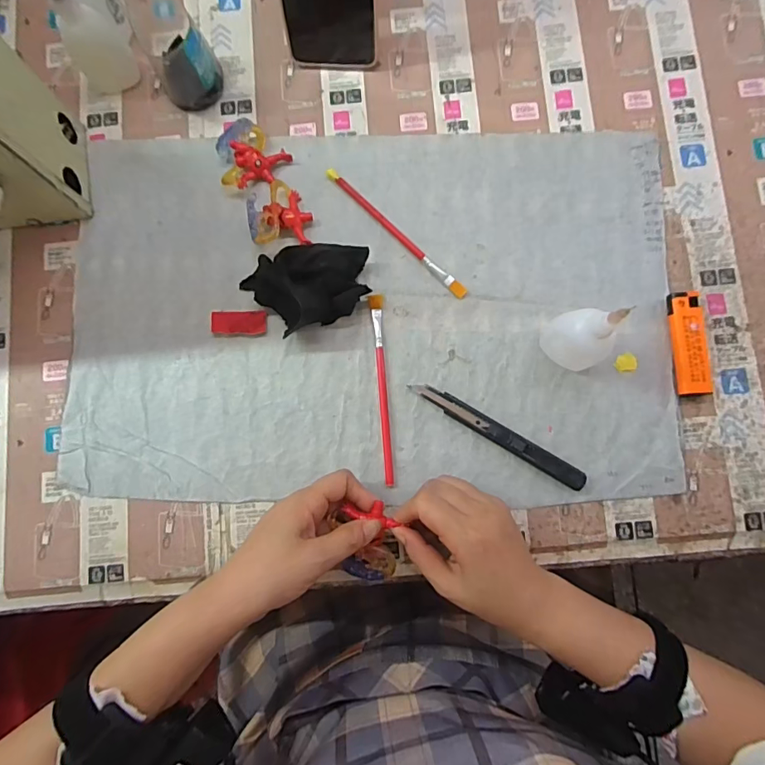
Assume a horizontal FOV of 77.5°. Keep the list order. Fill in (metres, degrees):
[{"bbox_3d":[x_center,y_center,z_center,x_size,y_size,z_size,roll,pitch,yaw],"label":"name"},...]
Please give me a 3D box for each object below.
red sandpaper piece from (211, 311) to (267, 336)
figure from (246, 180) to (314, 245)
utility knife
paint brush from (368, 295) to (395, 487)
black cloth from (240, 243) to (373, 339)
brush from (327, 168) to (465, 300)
[{"bbox_3d":[-0.116,-0.048,0.387,0.043,0.006,0.019,-1,83,1],"label":"red sandpaper piece"},{"bbox_3d":[-0.083,-0.140,0.389,0.047,0.025,0.055,-6,83,1],"label":"figure"},{"bbox_3d":[0.088,0.039,0.367,0.145,0.010,0.015,31,85,5],"label":"utility knife"},{"bbox_3d":[0.000,0.005,0.377,0.010,0.005,0.150,-4,83,1],"label":"paint brush"},{"bbox_3d":[-0.059,-0.077,0.377,0.098,0.027,0.062,-17,83,-1],"label":"black cloth"},{"bbox_3d":[0.011,-0.124,0.395,0.155,0.006,0.009,44,86,6],"label":"brush"}]

